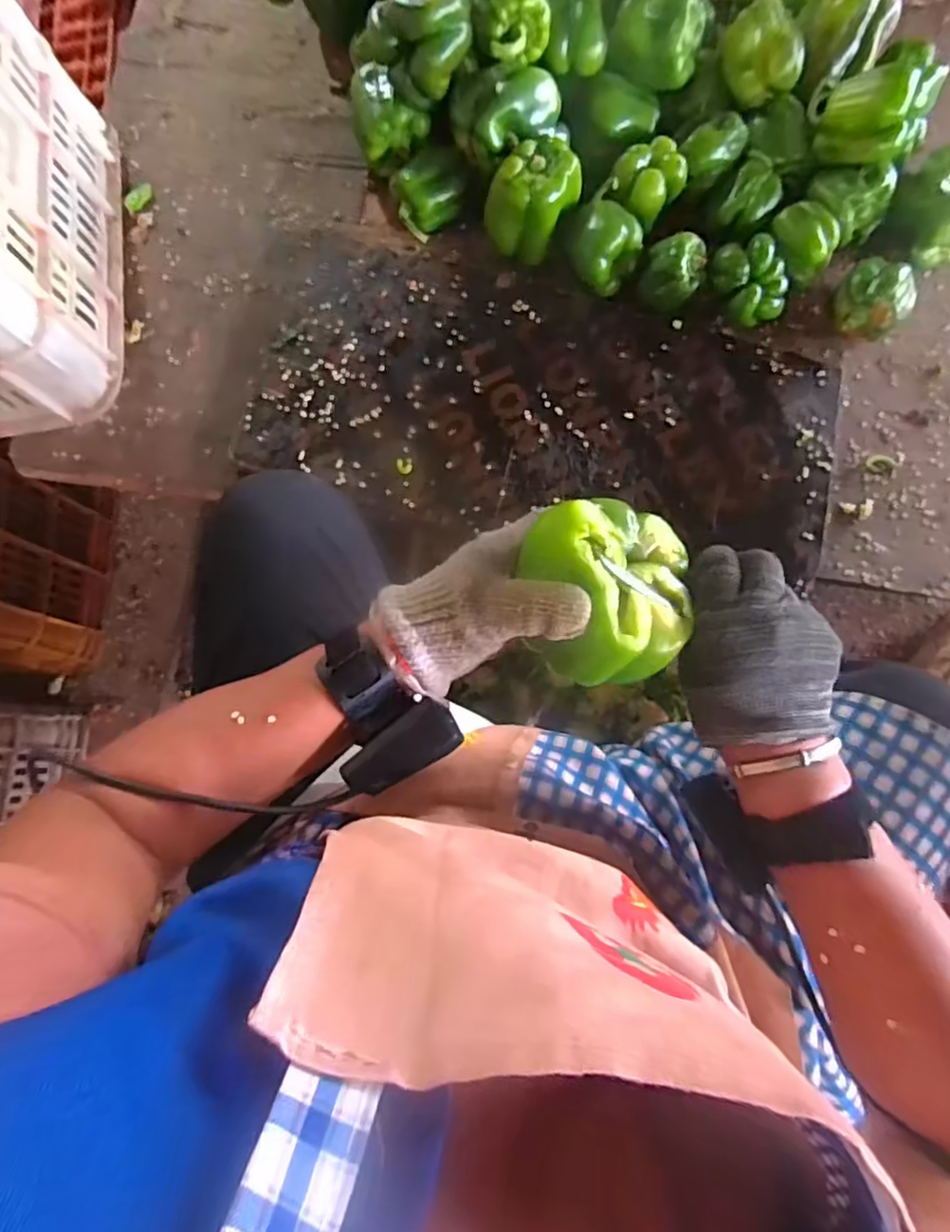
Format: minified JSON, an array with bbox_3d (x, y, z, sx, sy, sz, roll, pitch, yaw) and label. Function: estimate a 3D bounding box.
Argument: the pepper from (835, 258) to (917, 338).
[{"bbox_3d":[0.370,-0.293,0.596,0.063,0.058,0.059,41,81,7],"label":"pepper"}]

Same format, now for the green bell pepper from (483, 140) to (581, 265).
[{"bbox_3d":[0.056,-0.396,0.603,0.070,0.068,0.084,42,81,7],"label":"green bell pepper"}]

